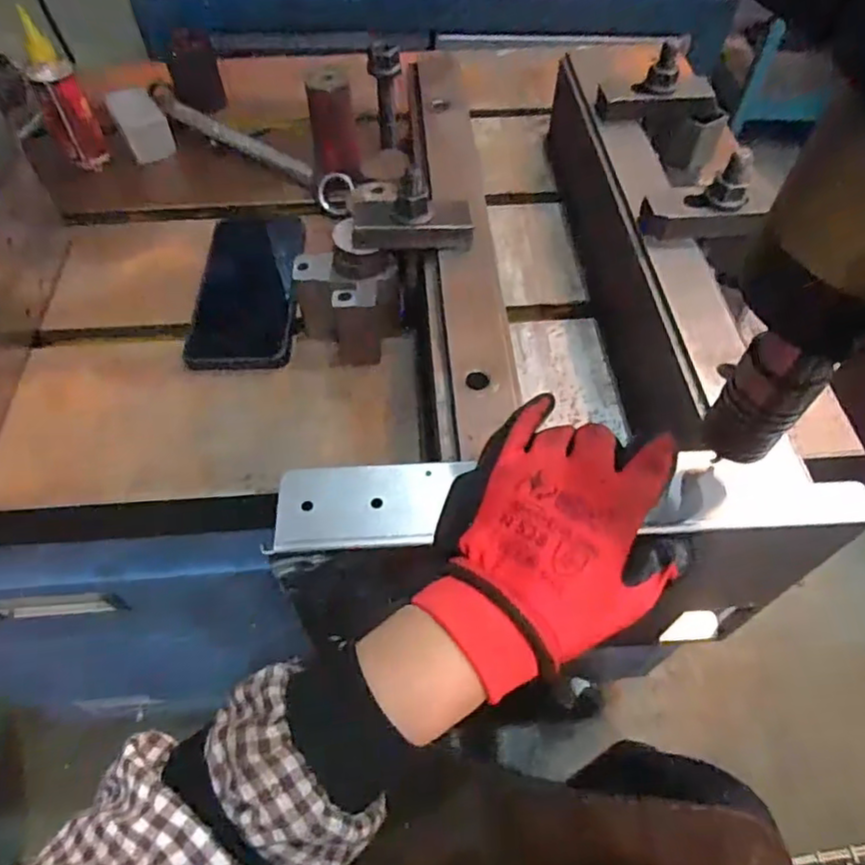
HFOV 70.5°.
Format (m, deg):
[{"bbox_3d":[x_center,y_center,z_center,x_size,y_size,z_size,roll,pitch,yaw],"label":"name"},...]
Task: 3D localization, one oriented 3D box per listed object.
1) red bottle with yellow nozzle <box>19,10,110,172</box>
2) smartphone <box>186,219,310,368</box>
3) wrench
[{"bbox_3d":[-0.339,-0.305,0.560,0.041,0.112,0.033,-29,60,-19],"label":"red bottle with yellow nozzle"},{"bbox_3d":[-0.150,-0.121,0.500,0.078,0.012,0.157,1,63,-6],"label":"smartphone"},{"bbox_3d":[-0.189,-0.293,0.607,0.313,0.020,0.036,35,62,22],"label":"wrench"}]

